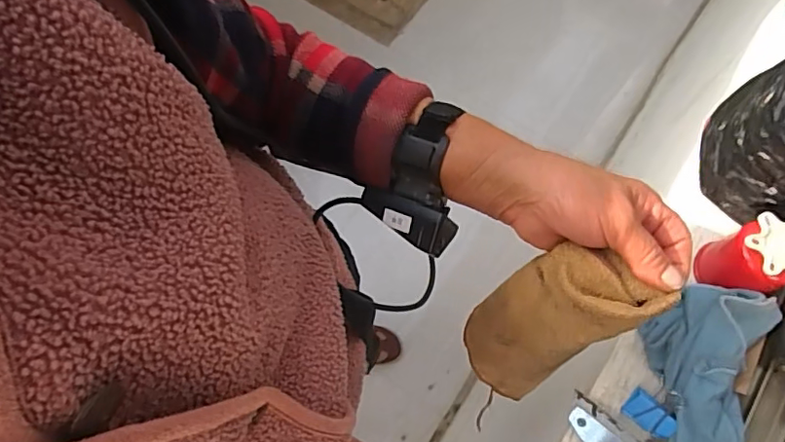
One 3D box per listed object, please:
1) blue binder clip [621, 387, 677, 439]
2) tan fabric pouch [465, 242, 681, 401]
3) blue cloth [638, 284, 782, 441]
[{"bbox_3d":[0.209,0.157,0.438,0.040,0.015,0.021,38,74,13],"label":"blue binder clip"},{"bbox_3d":[0.106,0.087,0.423,0.031,0.239,0.077,-35,73,-25],"label":"tan fabric pouch"},{"bbox_3d":[0.247,0.111,0.436,0.089,0.044,0.138,27,72,9],"label":"blue cloth"}]

